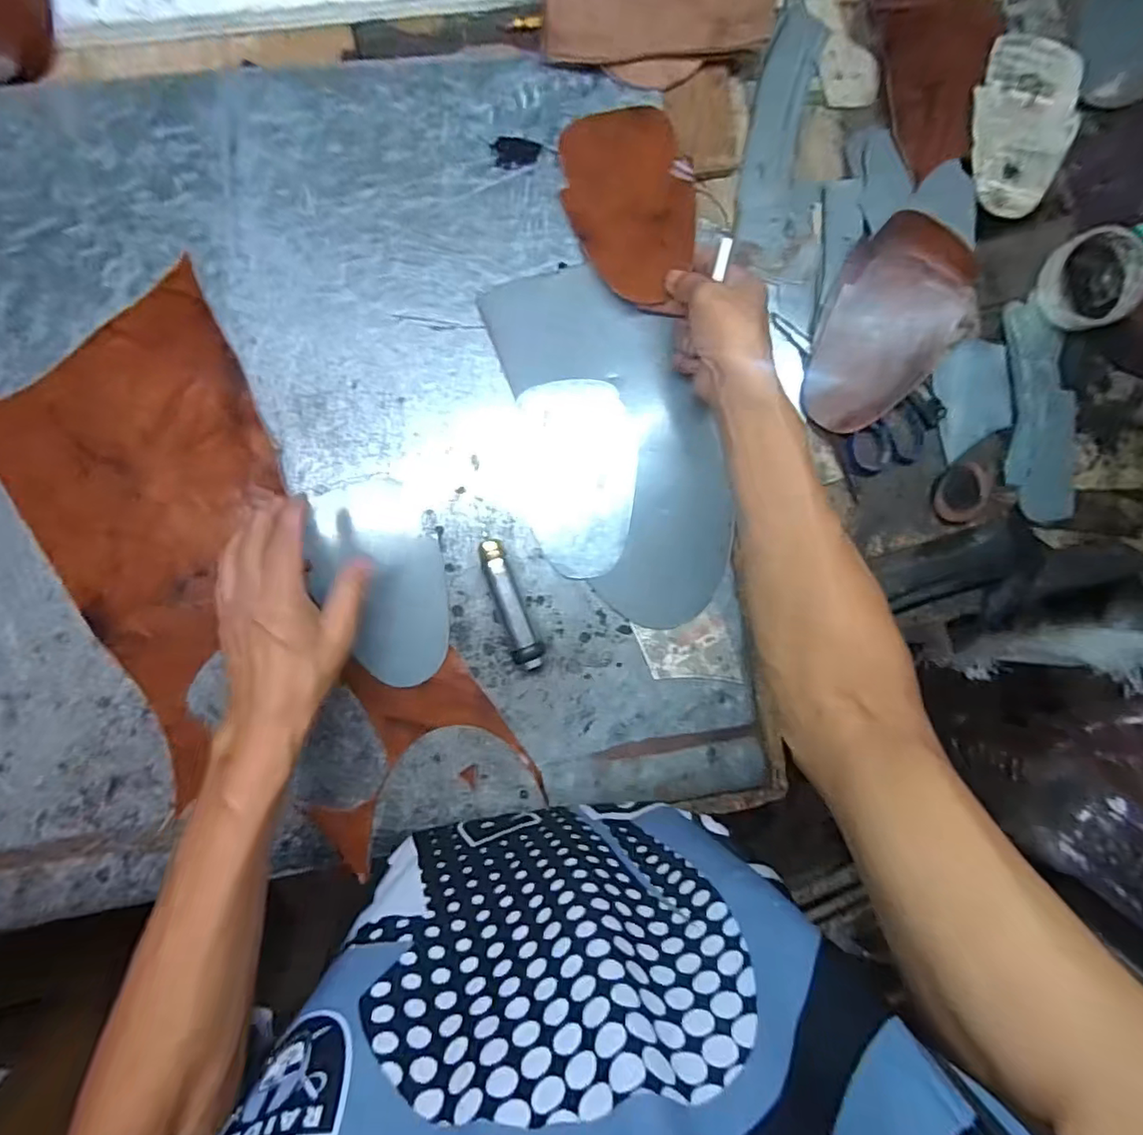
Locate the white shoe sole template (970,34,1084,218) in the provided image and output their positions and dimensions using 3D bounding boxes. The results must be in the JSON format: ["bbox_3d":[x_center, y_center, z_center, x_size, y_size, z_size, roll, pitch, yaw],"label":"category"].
[{"bbox_3d":[0.400,-0.394,0.516,0.093,0.009,0.150,21,89,-7],"label":"white shoe sole template"}]

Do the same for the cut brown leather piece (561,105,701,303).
[{"bbox_3d":[0.049,-0.295,0.470,0.097,0.028,0.157,-18,94,-6],"label":"cut brown leather piece"}]

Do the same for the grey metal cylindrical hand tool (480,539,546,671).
[{"bbox_3d":[-0.049,0.030,0.468,0.024,0.026,0.106,-22,94,-5],"label":"grey metal cylindrical hand tool"}]

